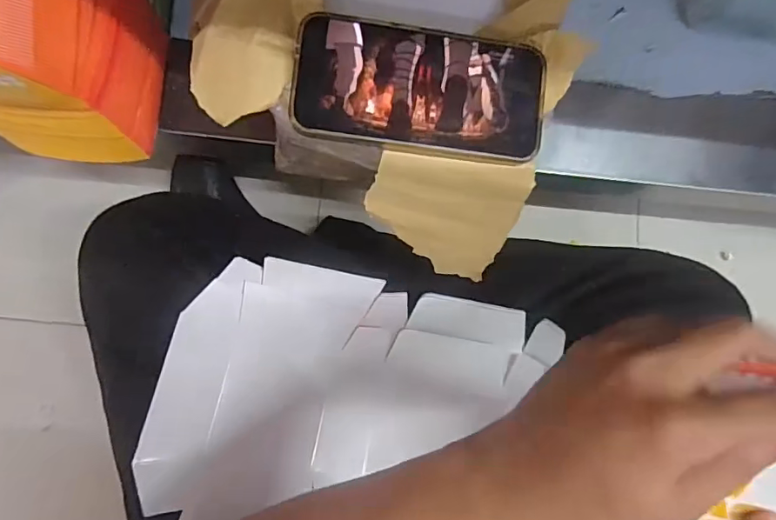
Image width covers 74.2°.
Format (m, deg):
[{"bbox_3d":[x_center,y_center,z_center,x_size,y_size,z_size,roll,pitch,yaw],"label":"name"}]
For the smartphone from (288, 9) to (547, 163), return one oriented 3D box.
[{"bbox_3d":[0.021,-0.110,0.327,0.157,0.015,0.077,6,82,-5],"label":"smartphone"}]

